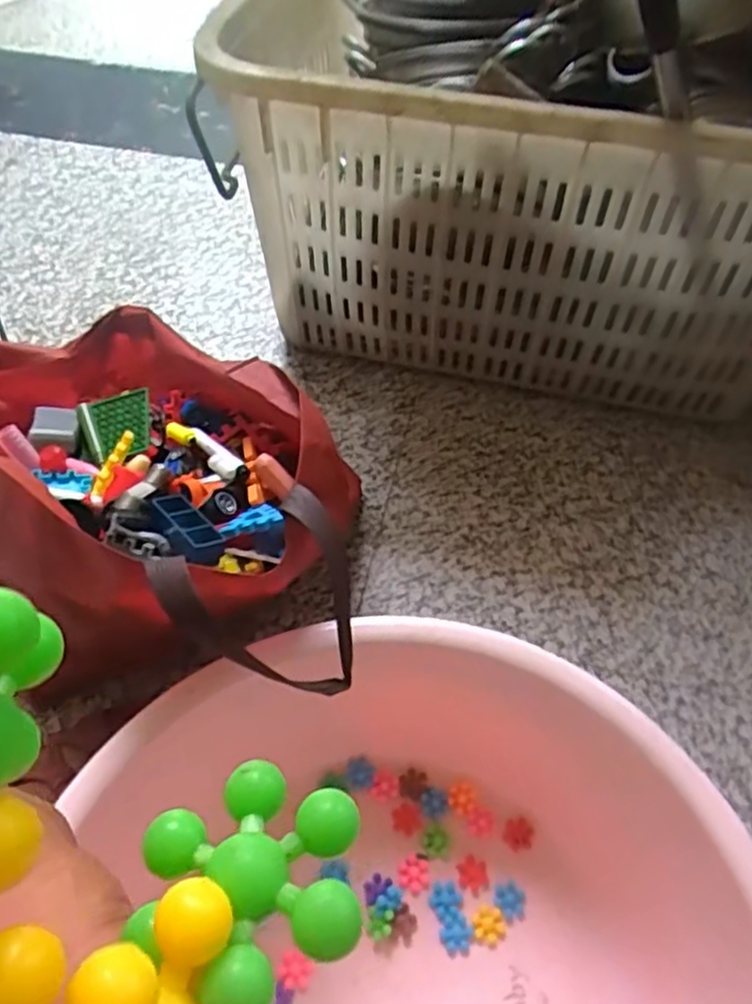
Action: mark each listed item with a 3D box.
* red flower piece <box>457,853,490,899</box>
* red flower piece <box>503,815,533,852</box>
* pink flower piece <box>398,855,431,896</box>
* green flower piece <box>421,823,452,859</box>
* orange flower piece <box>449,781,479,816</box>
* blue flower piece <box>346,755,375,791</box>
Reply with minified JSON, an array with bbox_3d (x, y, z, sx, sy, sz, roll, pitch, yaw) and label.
[{"bbox_3d":[0.081,0.310,0.578,0.025,0.005,0.029,1,56,-2],"label":"red flower piece"},{"bbox_3d":[0.122,0.284,0.598,0.024,0.004,0.026,1,56,-2],"label":"red flower piece"},{"bbox_3d":[0.033,0.312,0.585,0.027,0.009,0.027,1,56,-2],"label":"pink flower piece"},{"bbox_3d":[0.052,0.293,0.602,0.024,0.007,0.024,1,56,-2],"label":"green flower piece"},{"bbox_3d":[0.077,0.263,0.617,0.026,0.004,0.026,-18,59,-14],"label":"orange flower piece"},{"bbox_3d":[-0.014,0.240,0.618,0.025,0.013,0.025,1,56,-2],"label":"blue flower piece"}]

